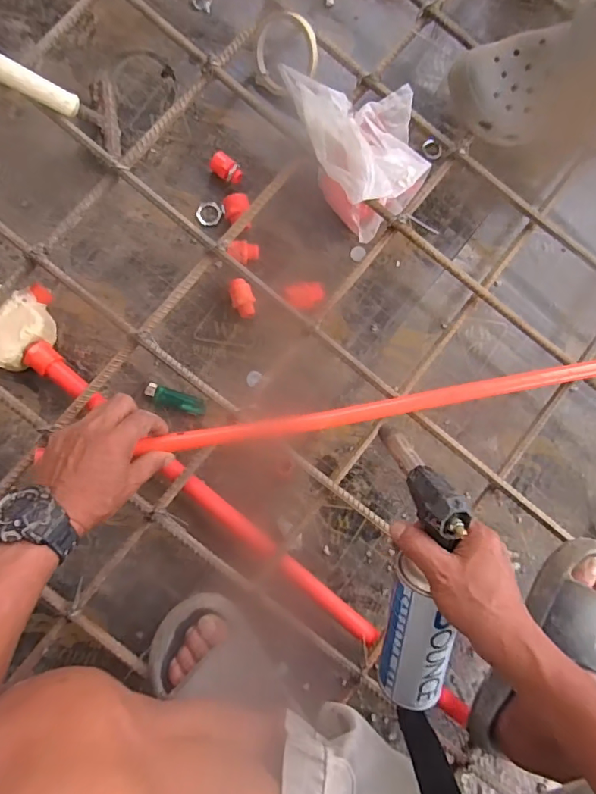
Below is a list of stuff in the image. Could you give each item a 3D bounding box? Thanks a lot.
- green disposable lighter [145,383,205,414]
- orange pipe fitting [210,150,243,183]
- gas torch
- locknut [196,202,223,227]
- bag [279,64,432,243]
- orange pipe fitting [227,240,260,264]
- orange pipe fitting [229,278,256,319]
[{"bbox_3d":[-0.161,0.003,0.626,0.080,0.008,0.023,19,86,-5],"label":"green disposable lighter"},{"bbox_3d":[-0.097,-0.303,0.644,0.044,0.033,0.026,38,84,-3],"label":"orange pipe fitting"},{"bbox_3d":[0.114,0.175,0.465,0.054,0.122,0.265,0,99,-7],"label":"gas torch"},{"bbox_3d":[-0.120,-0.247,0.646,0.033,0.004,0.033,0,87,-6],"label":"locknut"},{"bbox_3d":[0.084,-0.330,0.613,0.144,0.129,0.220,-25,90,-7],"label":"bag"},{"bbox_3d":[-0.072,-0.190,0.635,0.043,0.033,0.027,13,86,-5],"label":"orange pipe fitting"},{"bbox_3d":[-0.073,-0.129,0.634,0.030,0.035,0.047,-13,89,-7],"label":"orange pipe fitting"}]

